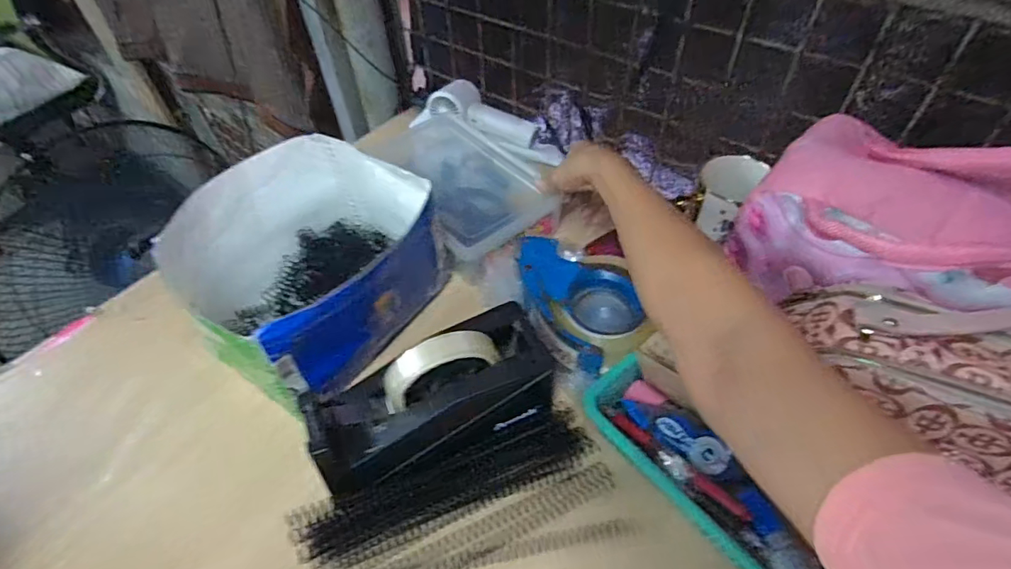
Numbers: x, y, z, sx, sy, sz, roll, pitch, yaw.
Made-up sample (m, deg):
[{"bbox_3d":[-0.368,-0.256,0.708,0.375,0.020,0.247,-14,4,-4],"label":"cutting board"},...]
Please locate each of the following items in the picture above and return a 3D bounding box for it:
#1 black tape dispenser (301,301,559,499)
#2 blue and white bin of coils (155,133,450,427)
[{"bbox_3d":[-0.058,0.092,0.408,0.200,0.079,0.072,-24,53,-15],"label":"black tape dispenser"},{"bbox_3d":[-0.181,-0.015,0.503,0.216,0.130,0.218,28,57,23],"label":"blue and white bin of coils"}]

